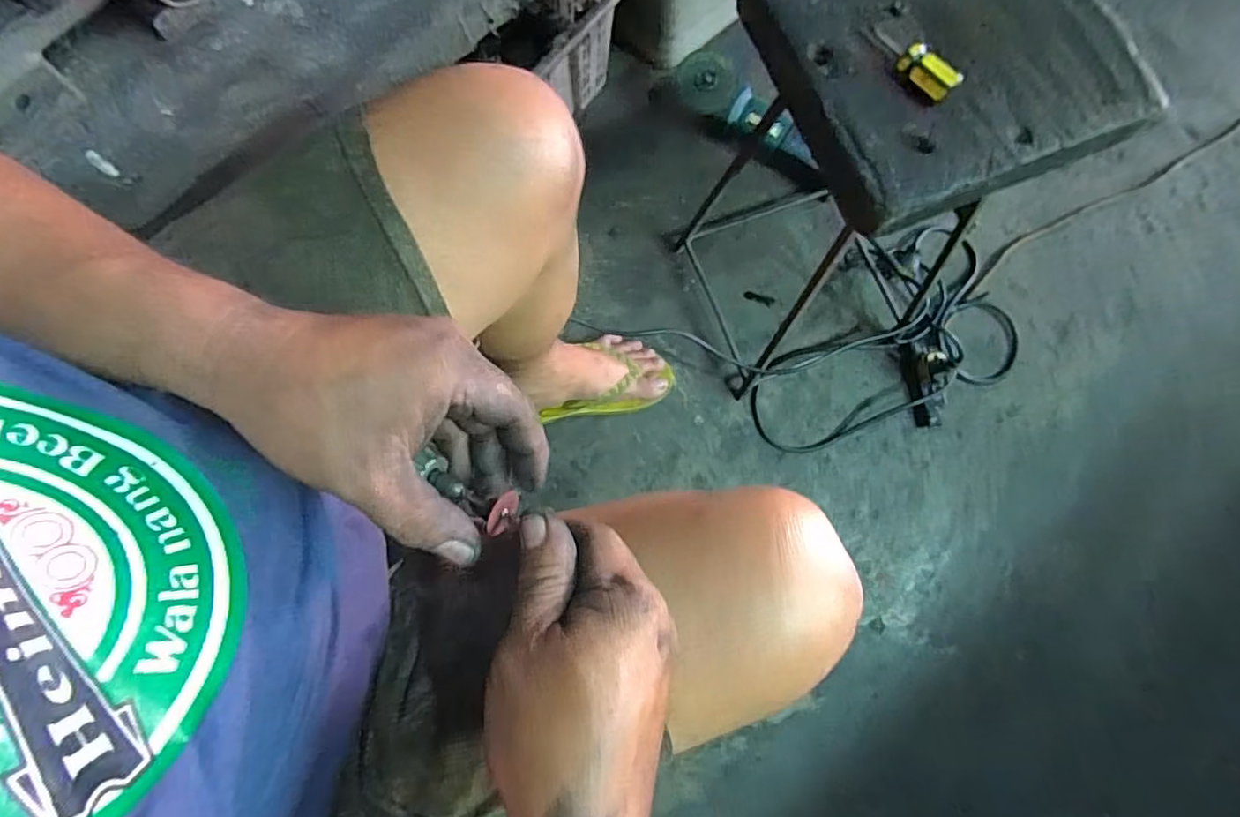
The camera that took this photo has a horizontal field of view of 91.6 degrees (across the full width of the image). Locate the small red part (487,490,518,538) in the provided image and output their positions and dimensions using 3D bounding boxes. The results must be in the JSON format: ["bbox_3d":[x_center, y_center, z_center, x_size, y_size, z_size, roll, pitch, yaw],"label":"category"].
[{"bbox_3d":[-0.056,0.050,0.289,0.008,0.011,0.023,33,80,6],"label":"small red part"}]

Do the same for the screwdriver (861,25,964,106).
[{"bbox_3d":[0.212,-0.260,0.447,0.021,0.025,0.086,-32,68,-7],"label":"screwdriver"}]

